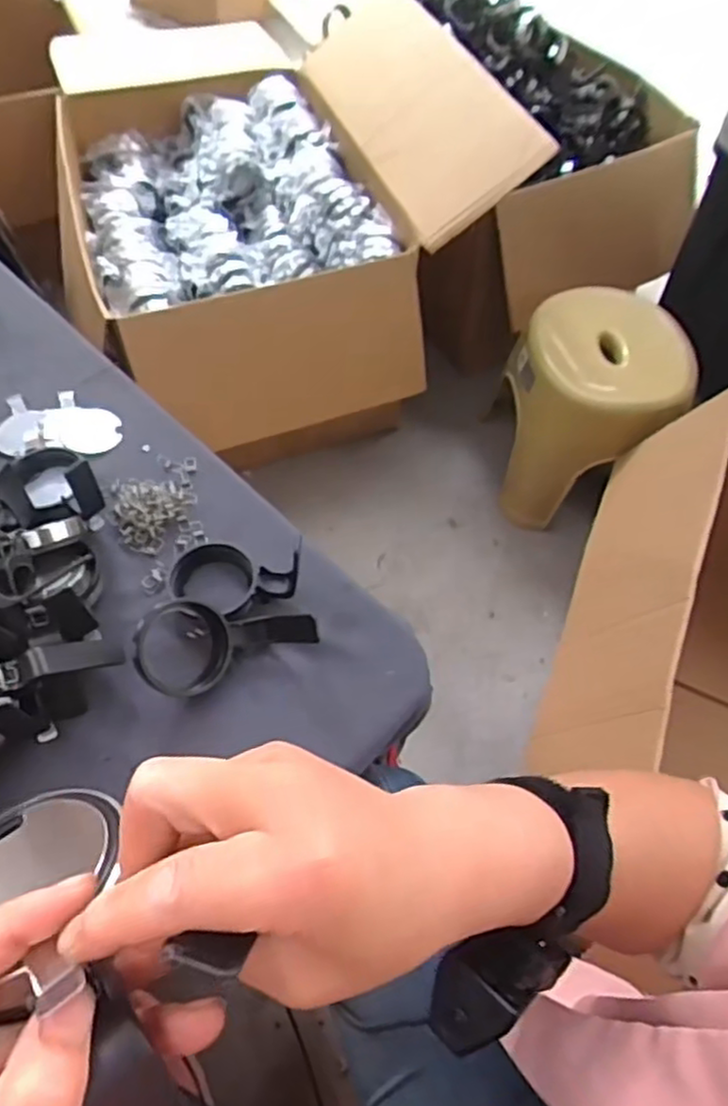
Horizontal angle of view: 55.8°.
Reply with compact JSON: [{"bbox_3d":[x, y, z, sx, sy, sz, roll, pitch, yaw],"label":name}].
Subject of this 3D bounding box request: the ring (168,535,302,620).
[{"bbox_3d":[-0.107,0.023,0.558,0.106,0.029,0.074,8,58,3],"label":"ring"}]

